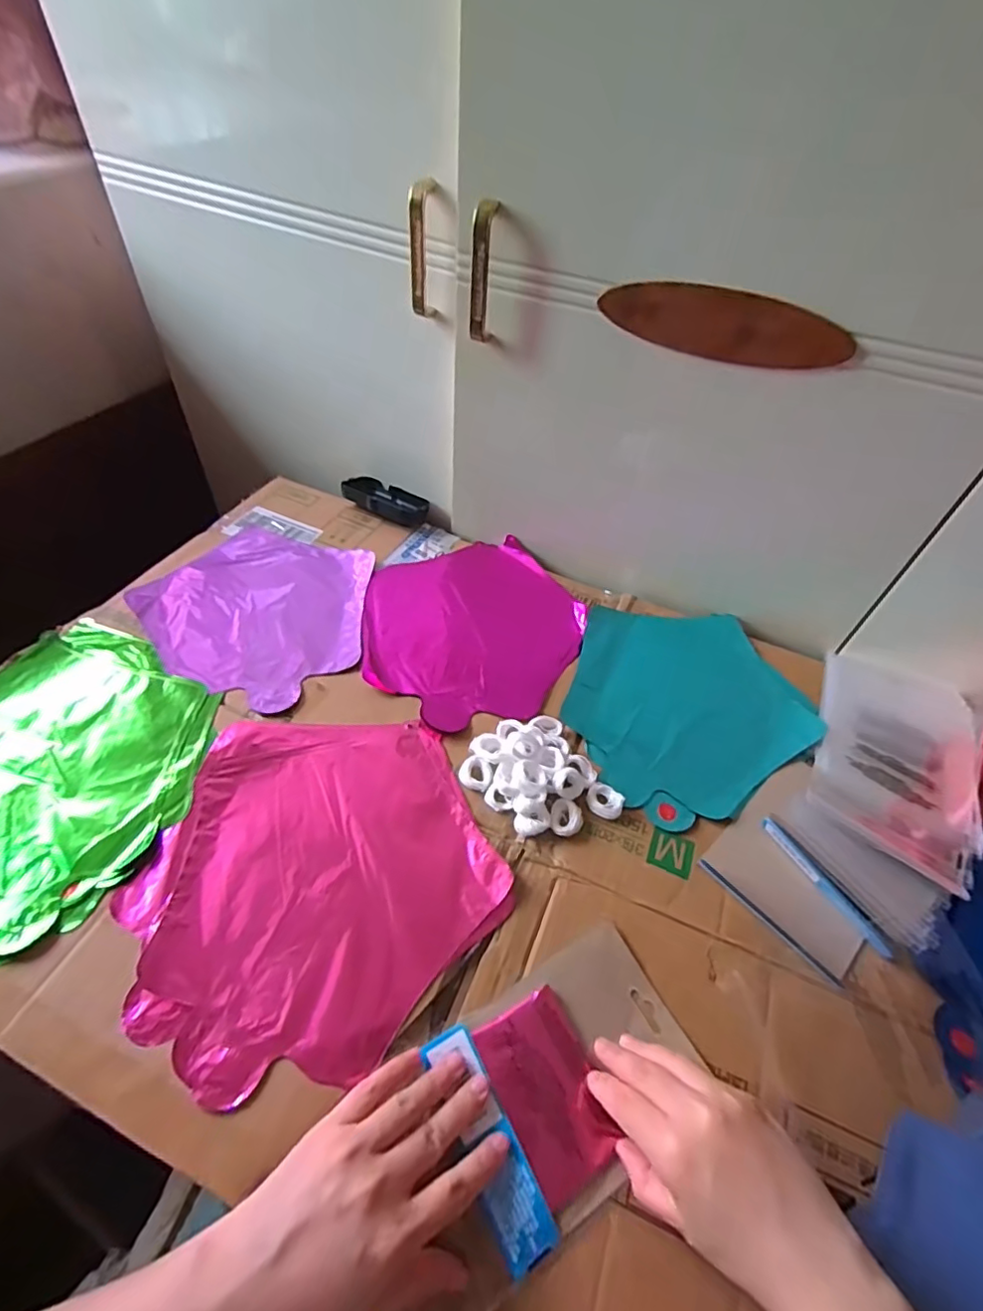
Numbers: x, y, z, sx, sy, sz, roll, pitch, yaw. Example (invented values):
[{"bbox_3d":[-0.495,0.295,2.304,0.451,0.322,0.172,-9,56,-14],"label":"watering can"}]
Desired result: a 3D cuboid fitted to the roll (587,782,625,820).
[{"bbox_3d":[0.092,0.118,0.462,0.029,0.013,0.024,24,51,14],"label":"roll"}]

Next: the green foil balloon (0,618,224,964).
[{"bbox_3d":[-0.350,0.083,0.442,0.241,0.018,0.238,29,53,18],"label":"green foil balloon"}]

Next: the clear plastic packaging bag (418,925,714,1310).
[{"bbox_3d":[0.041,0.264,0.352,0.174,0.016,0.116,-21,55,-23],"label":"clear plastic packaging bag"}]

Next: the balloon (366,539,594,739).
[{"bbox_3d":[-0.020,-0.031,0.590,0.223,0.016,0.232,3,49,-4],"label":"balloon"}]

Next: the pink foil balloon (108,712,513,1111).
[{"bbox_3d":[-0.129,0.151,0.415,0.239,0.009,0.248,-20,55,-22],"label":"pink foil balloon"}]

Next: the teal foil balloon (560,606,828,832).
[{"bbox_3d":[0.179,0.036,0.547,0.228,0.008,0.222,3,49,-4],"label":"teal foil balloon"}]

